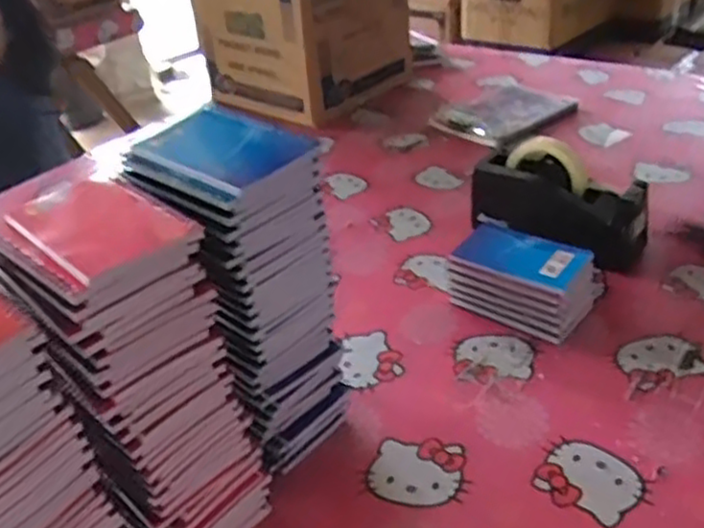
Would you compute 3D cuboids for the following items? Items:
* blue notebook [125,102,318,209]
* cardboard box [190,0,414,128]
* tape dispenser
[{"bbox_3d":[-0.101,-0.086,0.539,0.128,0.009,0.090,22,52,35],"label":"blue notebook"},{"bbox_3d":[-0.089,-0.464,1.361,0.309,0.291,0.288,21,42,35],"label":"cardboard box"},{"bbox_3d":[0.246,-0.077,0.856,0.201,0.126,0.068,15,39,29],"label":"tape dispenser"}]

